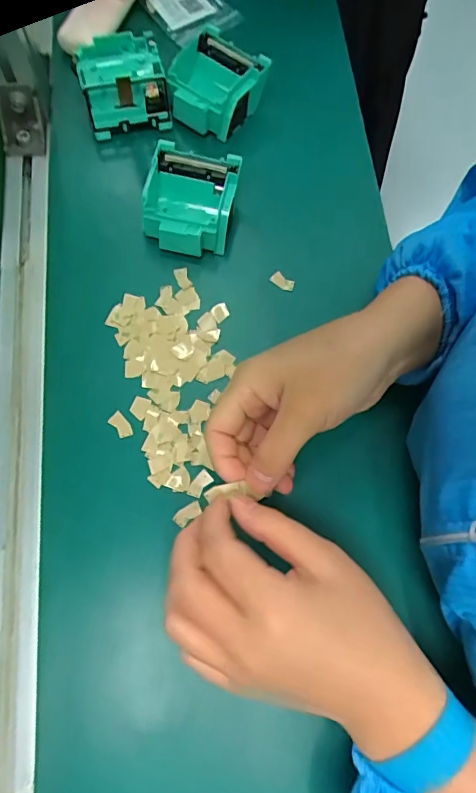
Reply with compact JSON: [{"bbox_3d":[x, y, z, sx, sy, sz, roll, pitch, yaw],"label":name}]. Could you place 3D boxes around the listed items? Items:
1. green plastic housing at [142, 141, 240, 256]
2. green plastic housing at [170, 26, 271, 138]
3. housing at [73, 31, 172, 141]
[{"bbox_3d":[-0.038,-0.160,0.400,0.071,0.040,0.075,9,73,1],"label":"green plastic housing"},{"bbox_3d":[-0.024,-0.279,0.429,0.080,0.042,0.070,30,74,7],"label":"green plastic housing"},{"bbox_3d":[-0.101,-0.278,0.427,0.070,0.048,0.076,-11,74,-6],"label":"housing"}]

